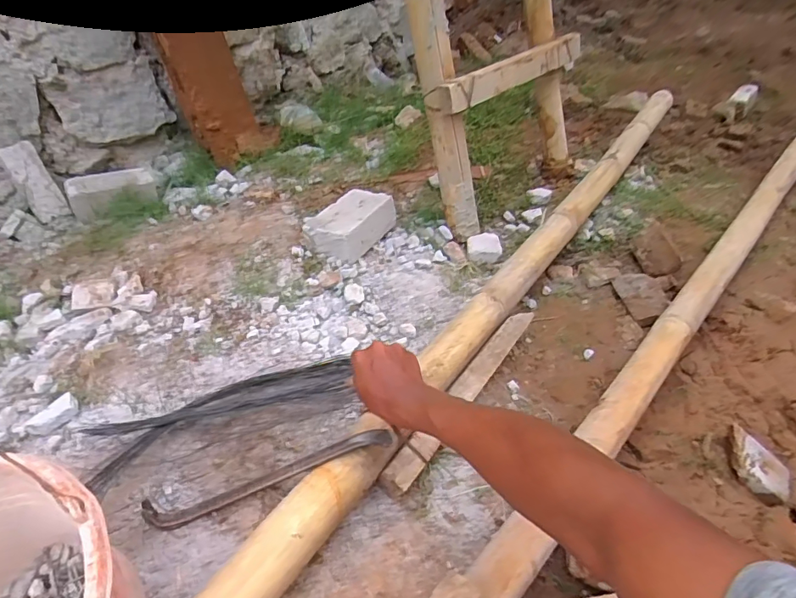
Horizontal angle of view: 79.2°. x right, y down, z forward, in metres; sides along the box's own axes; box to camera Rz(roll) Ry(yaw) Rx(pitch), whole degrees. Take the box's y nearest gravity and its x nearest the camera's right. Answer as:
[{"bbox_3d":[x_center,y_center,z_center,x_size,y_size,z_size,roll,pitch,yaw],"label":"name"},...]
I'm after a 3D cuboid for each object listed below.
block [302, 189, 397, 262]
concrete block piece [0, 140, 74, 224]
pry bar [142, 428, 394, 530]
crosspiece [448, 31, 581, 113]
[{"bbox_3d":[-0.107,-0.165,1.078,0.125,0.084,0.202,20,47,21],"label":"block"},{"bbox_3d":[-0.927,-0.297,1.233,0.078,0.196,0.037,-32,24,-29],"label":"concrete block piece"},{"bbox_3d":[-0.157,0.213,0.586,0.306,0.052,0.019,-22,45,1],"label":"pry bar"},{"bbox_3d":[0.272,-0.510,1.068,0.476,0.058,0.046,-33,52,-30],"label":"crosspiece"}]

